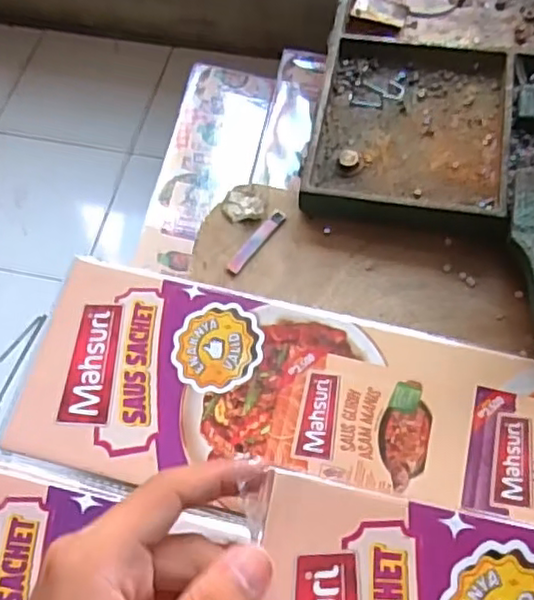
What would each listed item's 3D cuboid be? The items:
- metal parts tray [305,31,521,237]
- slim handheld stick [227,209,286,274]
[{"bbox_3d":[0.100,-0.118,0.452,0.127,0.024,0.145,10,64,7],"label":"metal parts tray"},{"bbox_3d":[-0.006,-0.039,0.431,0.009,0.004,0.055,34,69,18],"label":"slim handheld stick"}]

